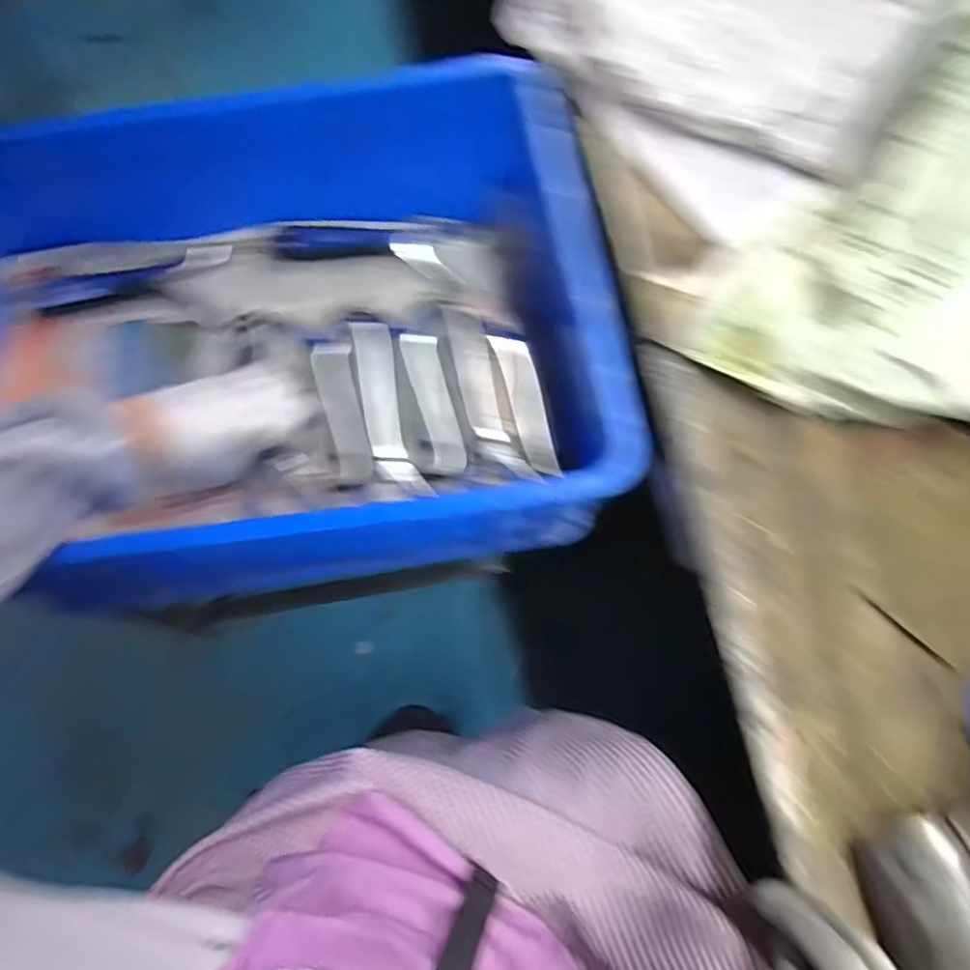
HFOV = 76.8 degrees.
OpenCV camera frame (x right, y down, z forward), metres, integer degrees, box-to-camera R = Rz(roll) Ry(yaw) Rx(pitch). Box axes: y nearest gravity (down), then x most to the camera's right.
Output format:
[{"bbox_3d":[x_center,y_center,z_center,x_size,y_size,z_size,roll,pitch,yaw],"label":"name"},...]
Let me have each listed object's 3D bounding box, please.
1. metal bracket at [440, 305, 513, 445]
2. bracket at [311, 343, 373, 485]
[{"bbox_3d":[-0.007,-0.096,0.525,0.030,0.018,0.122,-13,75,-3],"label":"metal bracket"},{"bbox_3d":[-0.124,-0.063,0.530,0.034,0.013,0.132,-12,75,-3],"label":"bracket"}]

